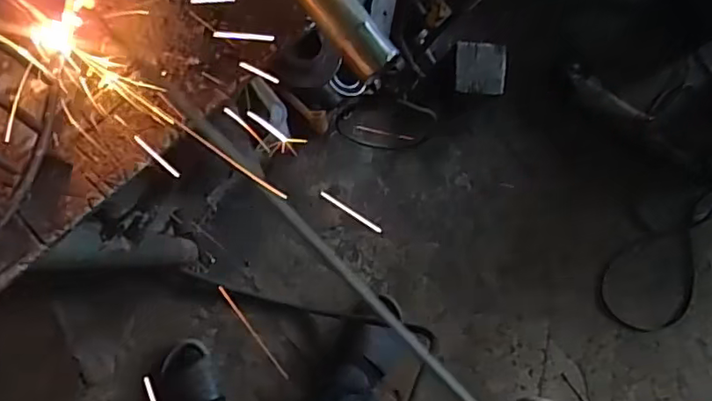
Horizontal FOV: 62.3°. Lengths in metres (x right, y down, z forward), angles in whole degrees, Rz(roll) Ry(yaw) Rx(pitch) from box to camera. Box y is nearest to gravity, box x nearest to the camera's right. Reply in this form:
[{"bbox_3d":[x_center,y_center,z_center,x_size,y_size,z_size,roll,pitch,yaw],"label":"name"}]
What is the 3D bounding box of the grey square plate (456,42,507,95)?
[{"bbox_3d":[0.239,-0.251,1.118,0.096,0.013,0.098,4,87,-6],"label":"grey square plate"}]

